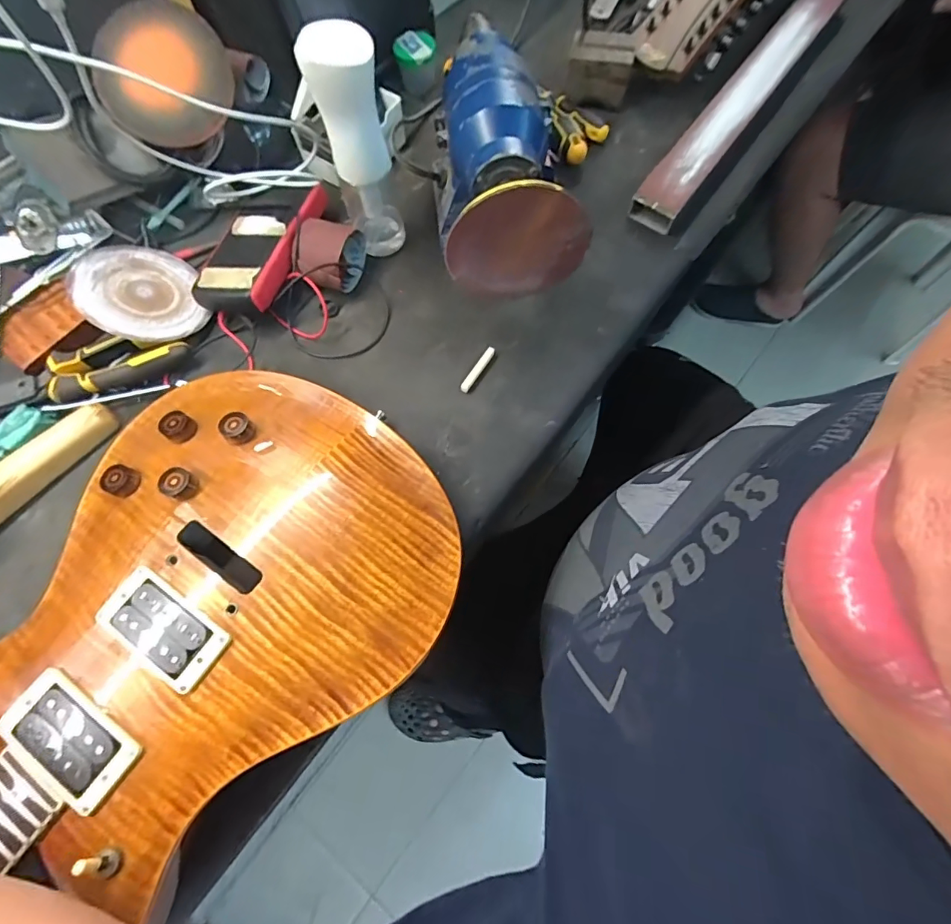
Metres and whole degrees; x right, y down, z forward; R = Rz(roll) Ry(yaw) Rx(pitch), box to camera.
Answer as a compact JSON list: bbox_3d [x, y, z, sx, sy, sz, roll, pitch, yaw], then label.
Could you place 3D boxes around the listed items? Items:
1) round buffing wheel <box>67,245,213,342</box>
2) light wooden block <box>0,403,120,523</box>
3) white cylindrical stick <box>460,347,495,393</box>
[{"bbox_3d":[-0.331,-0.169,0.471,0.103,0.008,0.116,-12,71,-38],"label":"round buffing wheel"},{"bbox_3d":[-0.402,0.010,0.421,0.027,0.035,0.168,41,75,10],"label":"light wooden block"},{"bbox_3d":[0.002,-0.092,0.475,0.010,0.007,0.052,31,74,11],"label":"white cylindrical stick"}]

